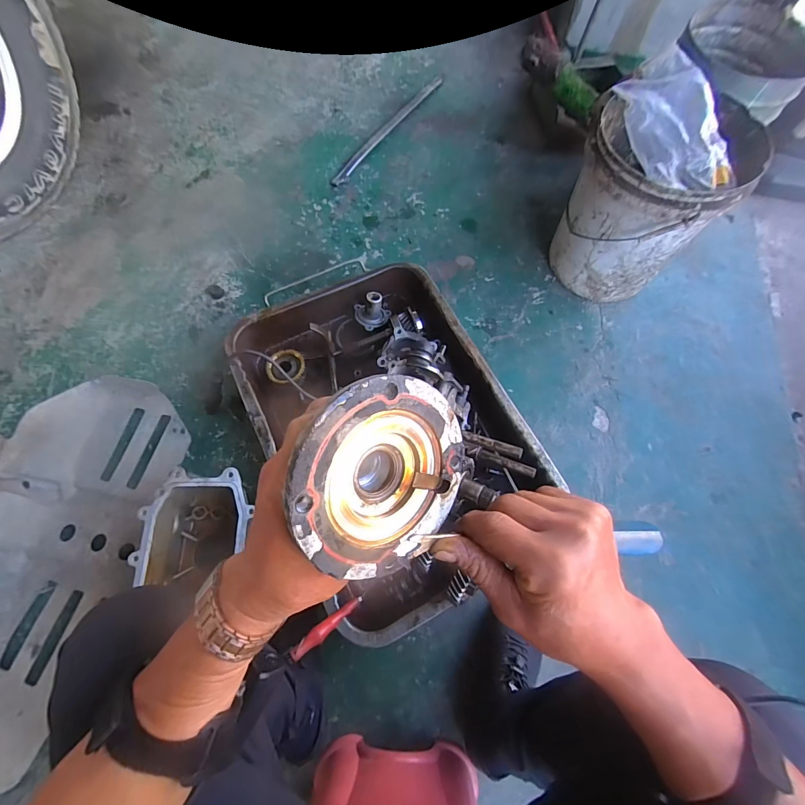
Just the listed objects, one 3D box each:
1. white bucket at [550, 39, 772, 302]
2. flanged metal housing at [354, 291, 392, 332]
[{"bbox_3d":[0.482,-0.420,0.796,0.275,0.365,0.277,1,69,-2],"label":"white bucket"},{"bbox_3d":[-0.067,-0.203,0.828,0.081,0.045,0.076,-1,69,-3],"label":"flanged metal housing"}]

